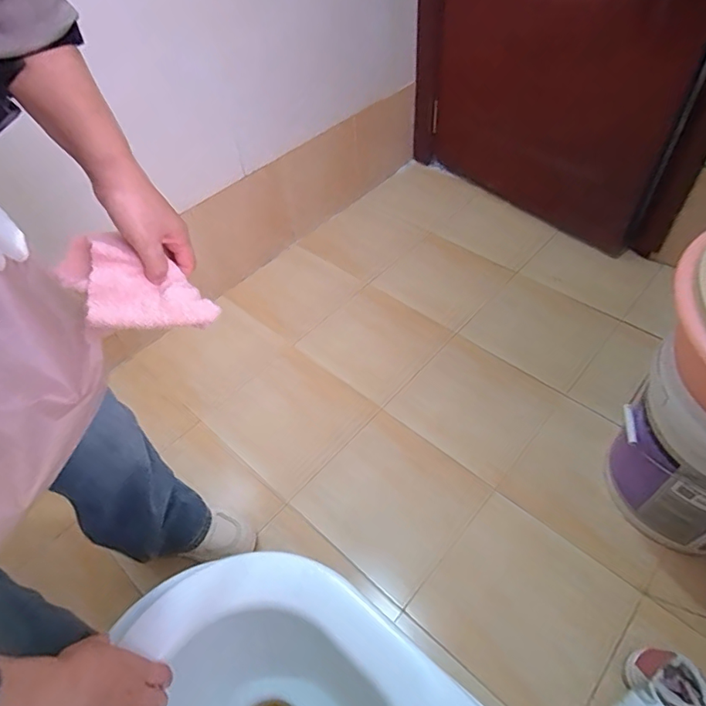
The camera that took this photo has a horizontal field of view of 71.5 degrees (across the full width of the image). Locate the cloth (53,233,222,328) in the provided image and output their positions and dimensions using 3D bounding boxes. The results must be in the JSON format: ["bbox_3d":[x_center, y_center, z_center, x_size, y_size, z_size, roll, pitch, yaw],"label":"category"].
[{"bbox_3d":[-0.201,-0.061,0.457,0.144,0.044,0.073,24,49,-13],"label":"cloth"}]

